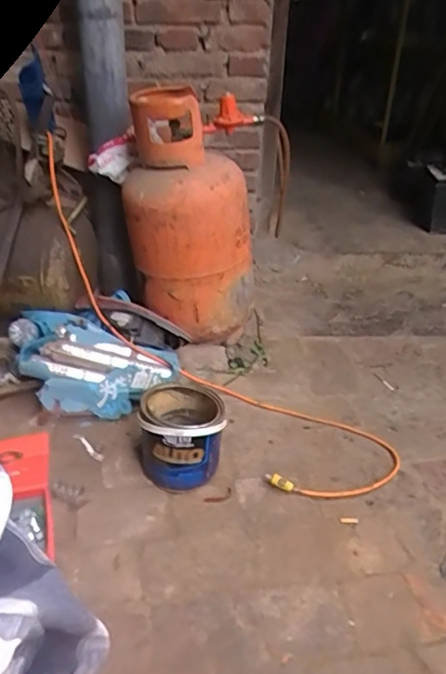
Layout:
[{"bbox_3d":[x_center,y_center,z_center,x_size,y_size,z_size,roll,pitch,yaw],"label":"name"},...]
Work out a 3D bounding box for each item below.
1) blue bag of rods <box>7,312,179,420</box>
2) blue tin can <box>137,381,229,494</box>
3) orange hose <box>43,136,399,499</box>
[{"bbox_3d":[-0.317,0.063,1.242,0.403,0.075,0.244,15,59,-7],"label":"blue bag of rods"},{"bbox_3d":[-0.085,0.186,1.065,0.175,0.162,0.195,-12,36,-12],"label":"blue tin can"},{"bbox_3d":[-0.106,-0.031,1.205,1.119,0.255,0.249,40,50,16],"label":"orange hose"}]

